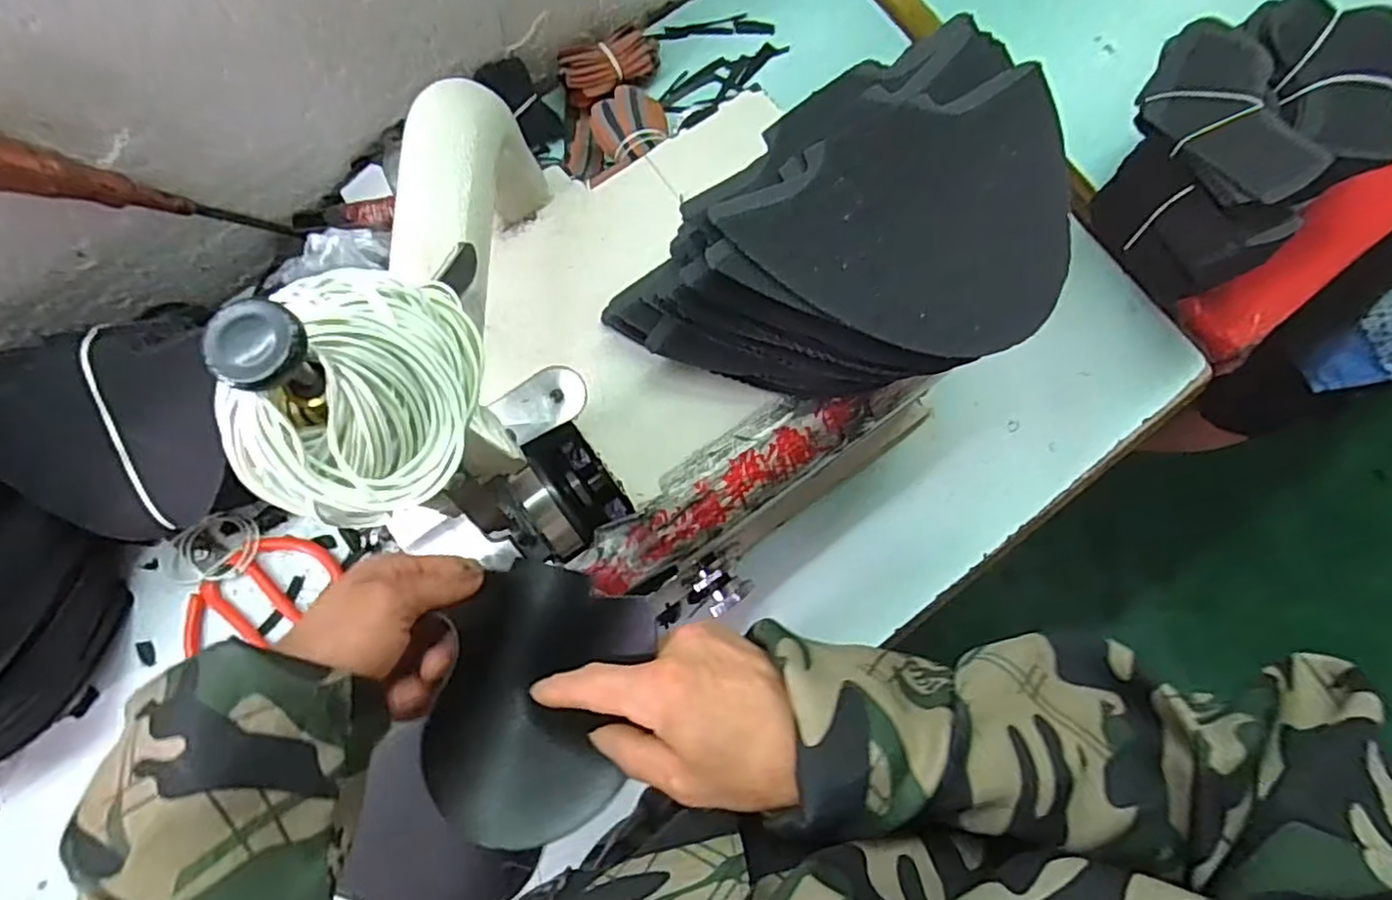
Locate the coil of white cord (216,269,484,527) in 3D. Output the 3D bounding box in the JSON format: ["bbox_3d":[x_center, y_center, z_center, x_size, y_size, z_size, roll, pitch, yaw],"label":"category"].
[{"bbox_3d":[-0.099,-0.021,0.209,0.061,0.043,0.079,23,80,-37],"label":"coil of white cord"}]

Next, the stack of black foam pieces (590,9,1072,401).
[{"bbox_3d":[0.095,-0.104,0.362,0.233,0.062,0.154,-41,81,-7],"label":"stack of black foam pieces"}]

